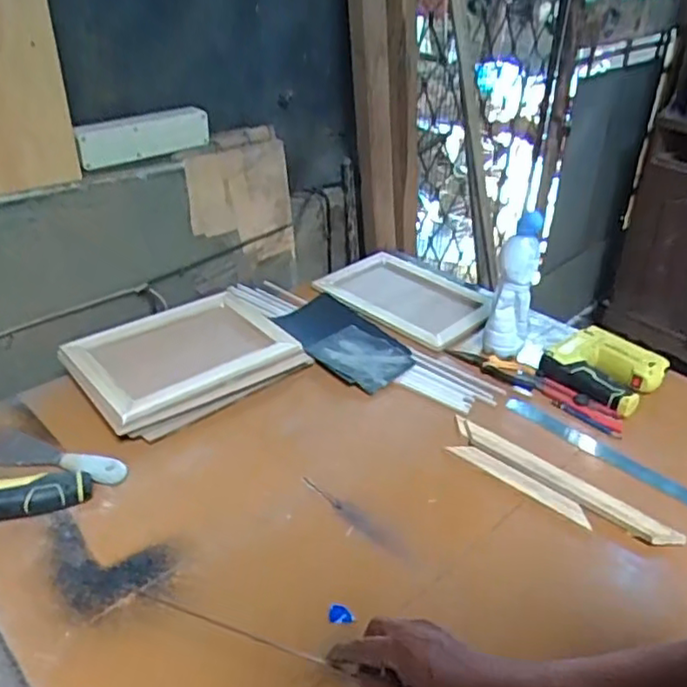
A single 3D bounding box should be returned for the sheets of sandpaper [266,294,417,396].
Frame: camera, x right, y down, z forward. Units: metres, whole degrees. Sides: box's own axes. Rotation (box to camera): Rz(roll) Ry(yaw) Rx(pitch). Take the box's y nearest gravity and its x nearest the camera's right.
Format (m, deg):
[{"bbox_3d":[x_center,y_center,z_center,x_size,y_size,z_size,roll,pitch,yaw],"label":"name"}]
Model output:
[{"bbox_3d":[-0.002,-0.010,1.057,0.151,0.028,0.233,-27,44,-35],"label":"sheets of sandpaper"}]

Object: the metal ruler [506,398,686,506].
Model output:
[{"bbox_3d":[0.368,0.157,0.885,0.323,0.007,0.033,29,42,29],"label":"metal ruler"}]

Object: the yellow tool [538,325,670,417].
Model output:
[{"bbox_3d":[0.408,0.040,1.016,0.152,0.043,0.149,-27,44,-36],"label":"yellow tool"}]

